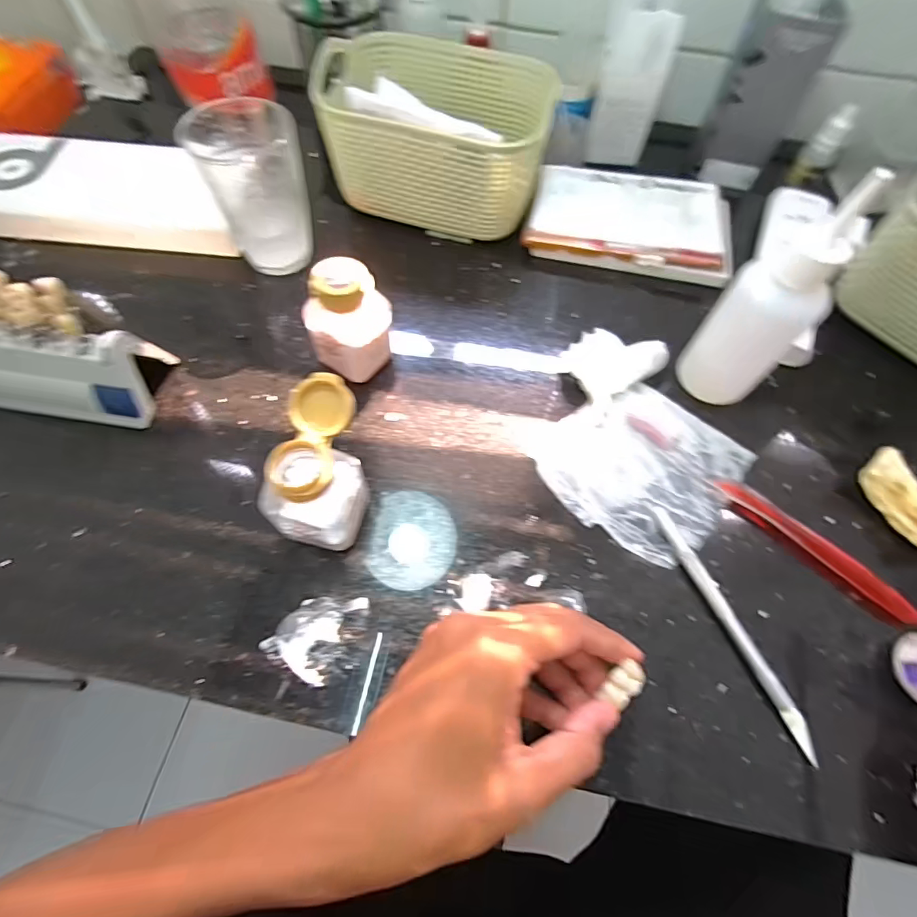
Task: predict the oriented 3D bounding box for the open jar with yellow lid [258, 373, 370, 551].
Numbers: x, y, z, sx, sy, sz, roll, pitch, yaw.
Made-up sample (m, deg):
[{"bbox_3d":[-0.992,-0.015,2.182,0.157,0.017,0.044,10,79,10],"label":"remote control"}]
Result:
[{"bbox_3d":[-0.070,0.007,0.252,0.039,0.077,0.067,20,66,8],"label":"open jar with yellow lid"}]

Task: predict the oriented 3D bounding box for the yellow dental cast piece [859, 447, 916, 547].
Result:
[{"bbox_3d":[0.271,0.026,0.277,0.025,0.024,0.068,-28,68,-14],"label":"yellow dental cast piece"}]

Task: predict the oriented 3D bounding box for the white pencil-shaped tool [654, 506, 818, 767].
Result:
[{"bbox_3d":[0.148,0.089,0.258,0.009,0.008,0.137,-21,67,-11],"label":"white pencil-shaped tool"}]

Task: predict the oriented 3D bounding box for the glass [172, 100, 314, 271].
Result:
[{"bbox_3d":[-0.139,-0.188,0.335,0.066,0.095,0.059,-18,66,-10],"label":"glass"}]

